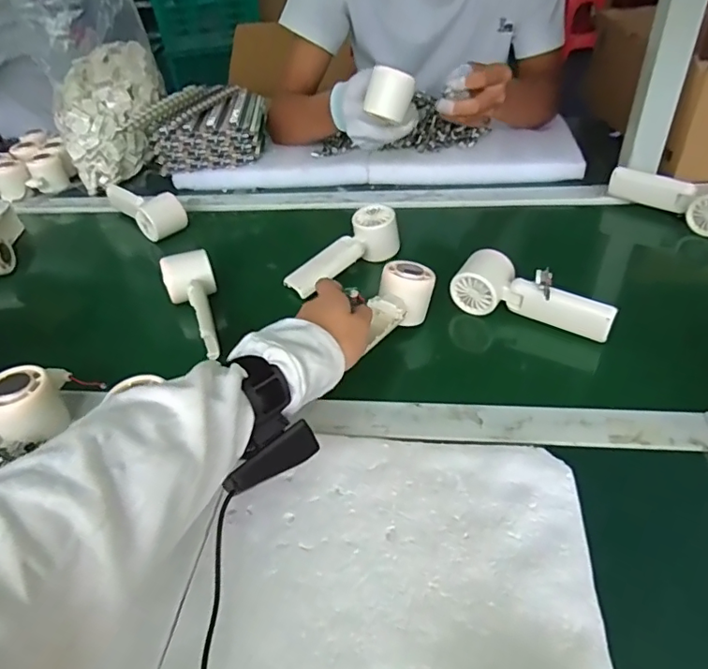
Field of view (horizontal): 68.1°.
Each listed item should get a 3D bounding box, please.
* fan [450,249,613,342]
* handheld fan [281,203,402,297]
[{"bbox_3d":[0.188,-0.041,0.553,0.162,0.048,0.049,22,48,28],"label":"fan"},{"bbox_3d":[-0.013,-0.100,0.663,0.158,0.051,0.049,-37,46,-11],"label":"handheld fan"}]

